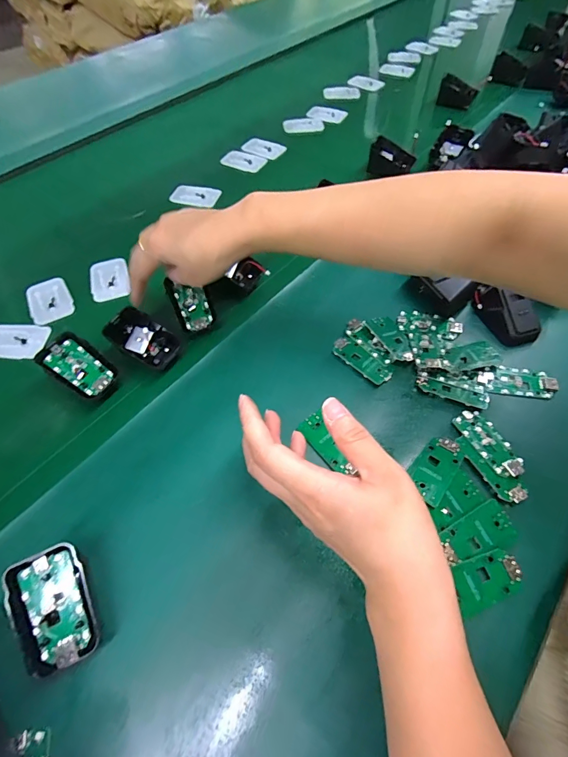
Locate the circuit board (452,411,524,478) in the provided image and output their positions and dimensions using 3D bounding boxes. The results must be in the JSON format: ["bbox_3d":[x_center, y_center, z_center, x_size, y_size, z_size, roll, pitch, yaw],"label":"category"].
[{"bbox_3d":[0.175,0.054,0.320,0.030,0.005,0.063,-22,58,-14],"label":"circuit board"}]

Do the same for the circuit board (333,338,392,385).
[{"bbox_3d":[0.077,-0.017,0.375,0.063,0.009,0.027,37,64,22],"label":"circuit board"}]

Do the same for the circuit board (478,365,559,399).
[{"bbox_3d":[0.222,0.002,0.359,0.068,0.006,0.031,8,56,6],"label":"circuit board"}]

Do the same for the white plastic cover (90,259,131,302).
[{"bbox_3d":[-0.211,-0.121,0.457,0.044,0.007,0.064,-17,58,-11],"label":"white plastic cover"}]

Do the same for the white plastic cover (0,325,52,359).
[{"bbox_3d":[-0.289,-0.041,0.403,0.065,0.007,0.042,1,56,1],"label":"white plastic cover"}]

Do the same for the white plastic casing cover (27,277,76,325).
[{"bbox_3d":[-0.273,-0.090,0.438,0.046,0.007,0.067,-27,60,-17],"label":"white plastic casing cover"}]

